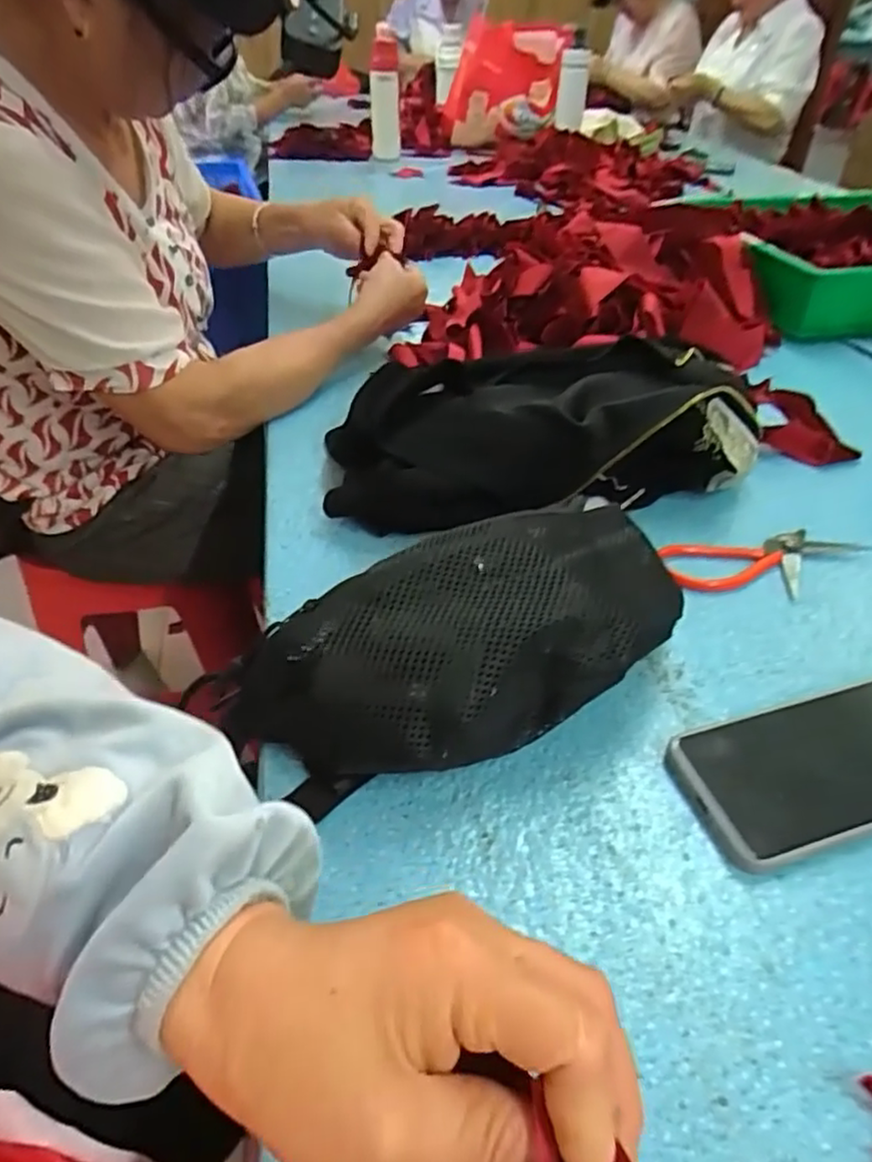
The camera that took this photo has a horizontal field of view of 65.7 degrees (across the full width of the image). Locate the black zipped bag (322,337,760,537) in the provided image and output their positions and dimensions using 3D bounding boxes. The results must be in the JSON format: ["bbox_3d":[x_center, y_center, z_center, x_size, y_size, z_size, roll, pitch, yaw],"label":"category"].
[{"bbox_3d":[0.085,-0.116,0.542,0.345,0.098,0.129,-3,41,-2],"label":"black zipped bag"}]

